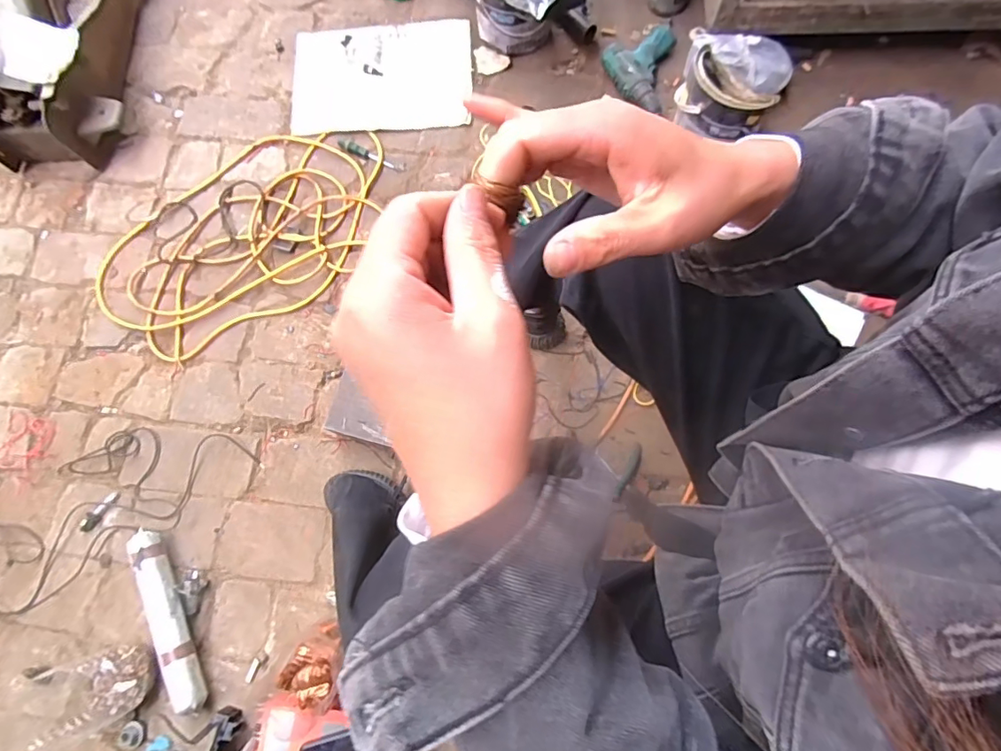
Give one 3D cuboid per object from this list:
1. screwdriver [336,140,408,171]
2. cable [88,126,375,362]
[{"bbox_3d":[-0.256,-0.437,1.022,0.142,0.016,0.023,20,76,7],"label":"screwdriver"},{"bbox_3d":[-0.468,-0.267,0.982,0.573,0.021,0.330,-40,77,-9],"label":"cable"}]

